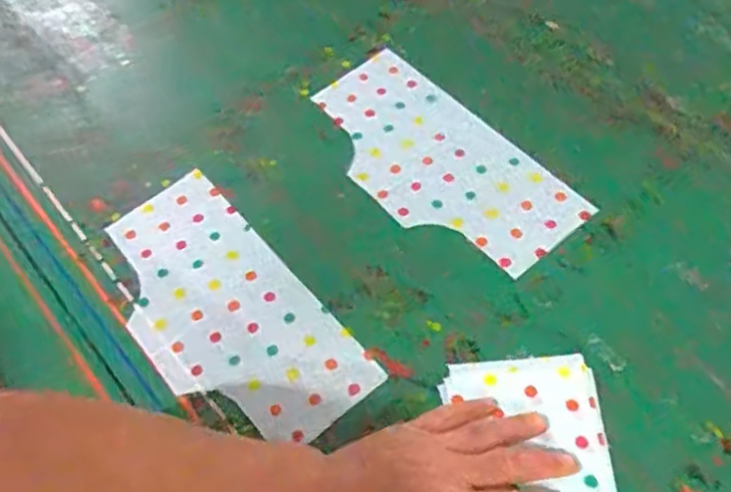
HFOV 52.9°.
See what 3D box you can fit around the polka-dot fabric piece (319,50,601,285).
[{"bbox_3d":[0.063,-0.084,0.694,0.136,0.008,0.283,-36,60,-18],"label":"polka-dot fabric piece"}]

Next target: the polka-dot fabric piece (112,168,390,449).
[{"bbox_3d":[-0.127,0.052,0.630,0.135,0.006,0.284,-36,59,-16],"label":"polka-dot fabric piece"}]

